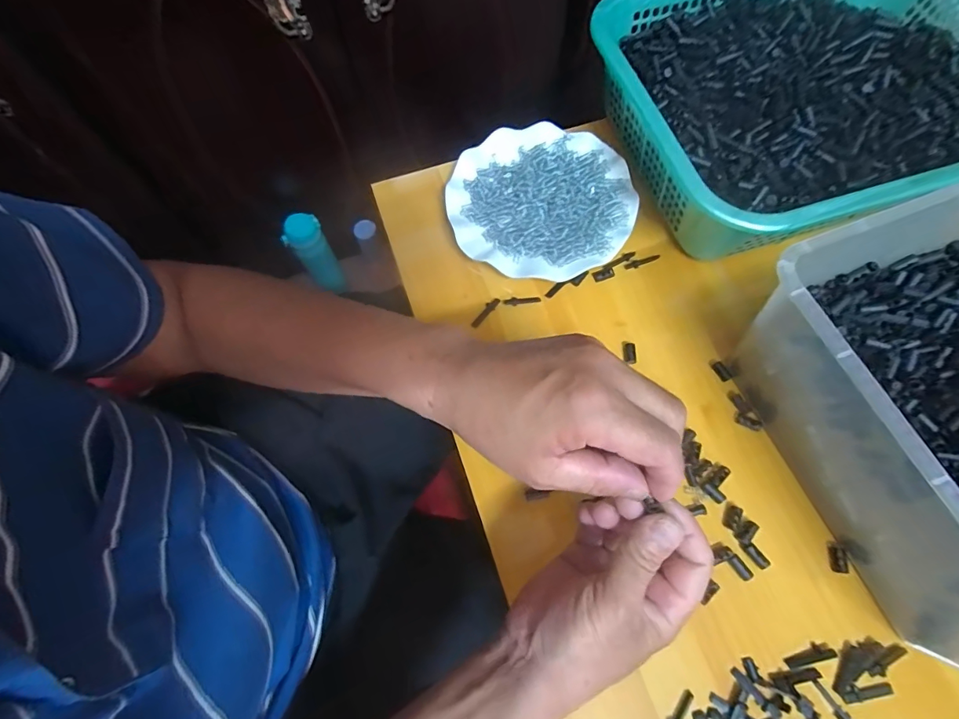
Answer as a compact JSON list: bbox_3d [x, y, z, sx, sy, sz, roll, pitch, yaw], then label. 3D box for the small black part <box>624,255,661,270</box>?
[{"bbox_3d":[0.161,-0.097,0.456,0.037,0.004,0.008,-25,70,-8],"label":"small black part"}]

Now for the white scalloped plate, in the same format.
[{"bbox_3d":[0.061,-0.160,0.466,0.178,0.016,0.173,-1,69,2],"label":"white scalloped plate"}]

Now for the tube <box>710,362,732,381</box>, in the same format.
[{"bbox_3d":[0.214,0.010,0.408,0.009,0.006,0.019,-25,70,-8],"label":"tube"}]

